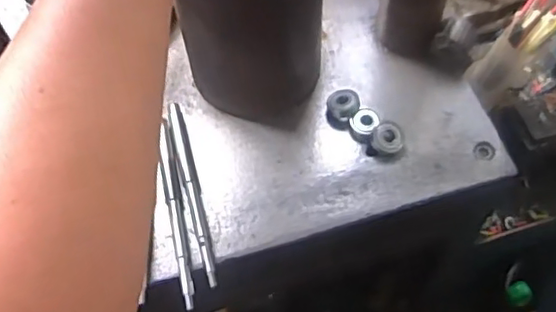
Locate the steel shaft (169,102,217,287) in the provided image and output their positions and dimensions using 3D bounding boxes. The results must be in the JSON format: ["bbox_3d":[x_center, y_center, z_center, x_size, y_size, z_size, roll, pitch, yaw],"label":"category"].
[{"bbox_3d":[-0.078,0.030,0.542,0.015,0.014,0.186,-14,60,-6],"label":"steel shaft"}]

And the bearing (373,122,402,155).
[{"bbox_3d":[0.102,-0.015,0.555,0.027,0.016,0.029,-1,60,1],"label":"bearing"}]

